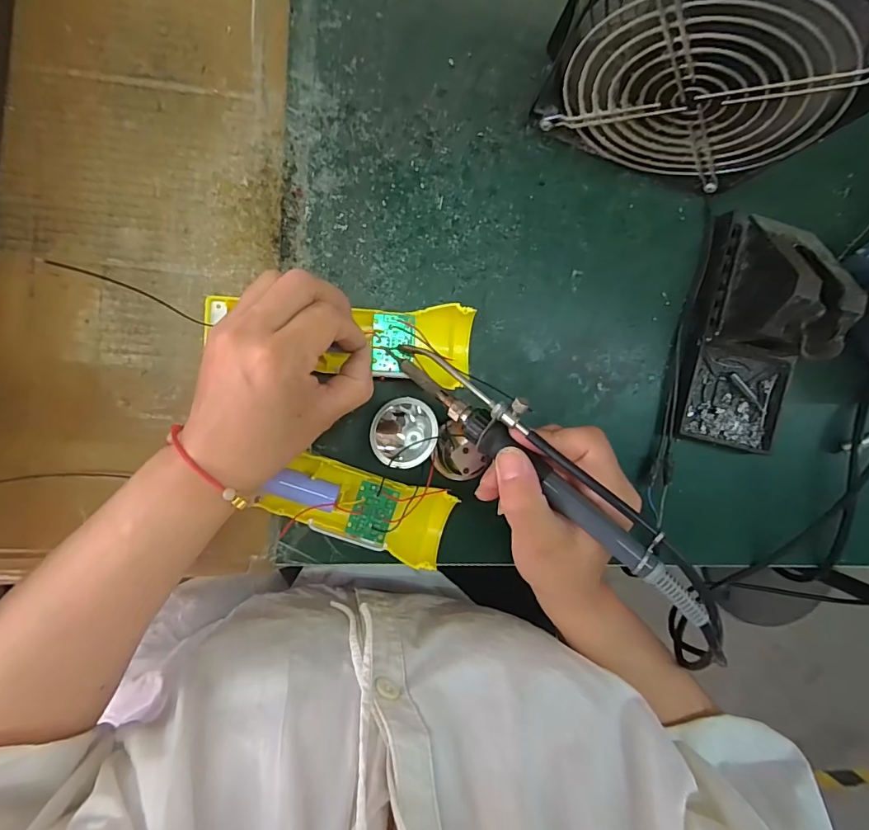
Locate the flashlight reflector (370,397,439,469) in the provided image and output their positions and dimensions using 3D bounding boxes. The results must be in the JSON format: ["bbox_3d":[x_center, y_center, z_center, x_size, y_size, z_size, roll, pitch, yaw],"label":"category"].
[{"bbox_3d":[-0.017,0.013,0.302,0.042,0.024,0.042,-2,79,11],"label":"flashlight reflector"}]

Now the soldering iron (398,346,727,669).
[{"bbox_3d":[0.059,0.035,0.239,0.215,0.024,0.039,42,88,15],"label":"soldering iron"}]

